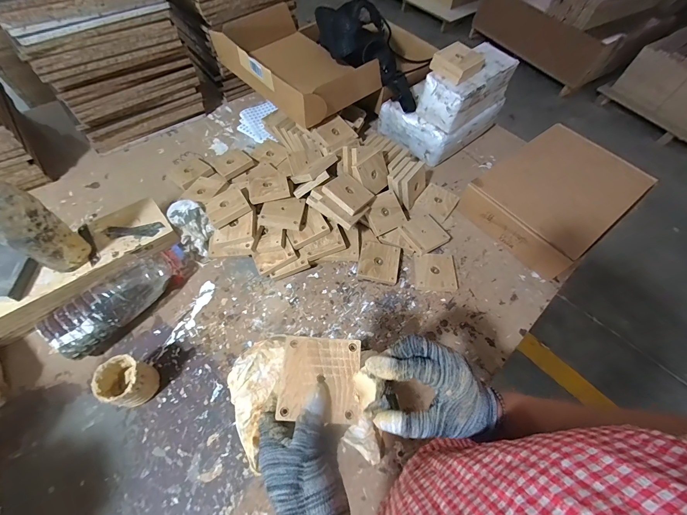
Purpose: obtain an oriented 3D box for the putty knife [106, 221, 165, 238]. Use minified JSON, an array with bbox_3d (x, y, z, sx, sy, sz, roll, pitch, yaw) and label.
[{"bbox_3d":[-0.397,-0.050,0.581,0.099,0.004,0.030,-7,60,-9],"label":"putty knife"}]

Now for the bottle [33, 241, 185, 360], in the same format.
[{"bbox_3d":[-0.389,0.067,0.551,0.080,0.085,0.228,35,63,15],"label":"bottle"}]

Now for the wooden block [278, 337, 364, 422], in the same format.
[{"bbox_3d":[-0.023,0.126,0.320,0.081,0.010,0.080,3,57,-2],"label":"wooden block"}]

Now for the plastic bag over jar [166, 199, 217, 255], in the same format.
[{"bbox_3d":[-0.310,-0.061,0.637,0.067,0.078,0.103,-30,66,-20],"label":"plastic bag over jar"}]

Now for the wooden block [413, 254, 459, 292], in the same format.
[{"bbox_3d":[0.194,0.031,0.646,0.088,0.018,0.086,5,59,-2],"label":"wooden block"}]

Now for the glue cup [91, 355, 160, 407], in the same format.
[{"bbox_3d":[-0.334,0.197,0.480,0.070,0.076,0.063,27,61,11],"label":"glue cup"}]

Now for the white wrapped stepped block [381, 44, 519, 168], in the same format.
[{"bbox_3d":[0.265,-0.407,0.806,0.274,0.208,0.192,-35,68,-22],"label":"white wrapped stepped block"}]

